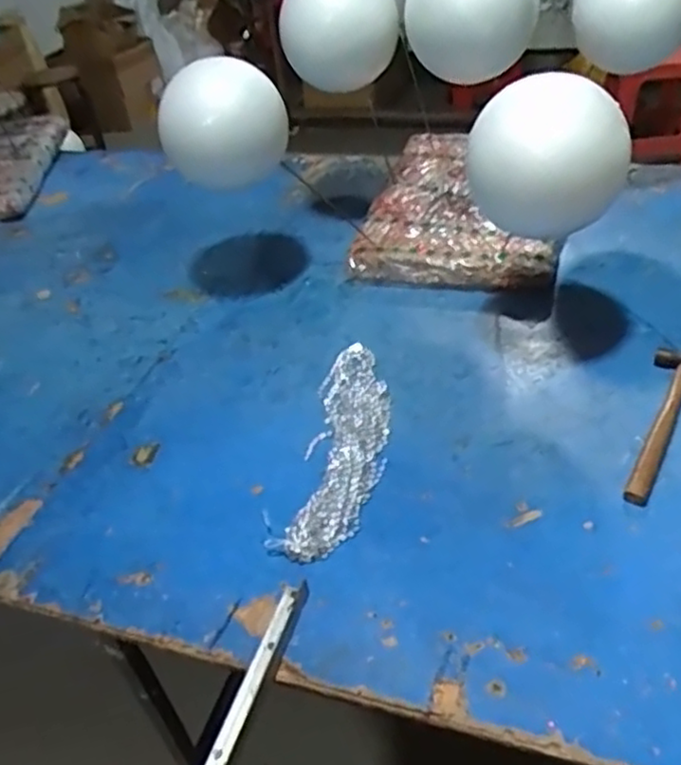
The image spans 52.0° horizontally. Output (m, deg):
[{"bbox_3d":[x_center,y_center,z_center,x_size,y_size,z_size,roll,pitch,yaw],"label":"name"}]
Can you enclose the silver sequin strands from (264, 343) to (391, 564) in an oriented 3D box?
[{"bbox_3d":[0.006,0.072,0.924,0.105,0.011,0.377,4,41,13],"label":"silver sequin strands"}]

